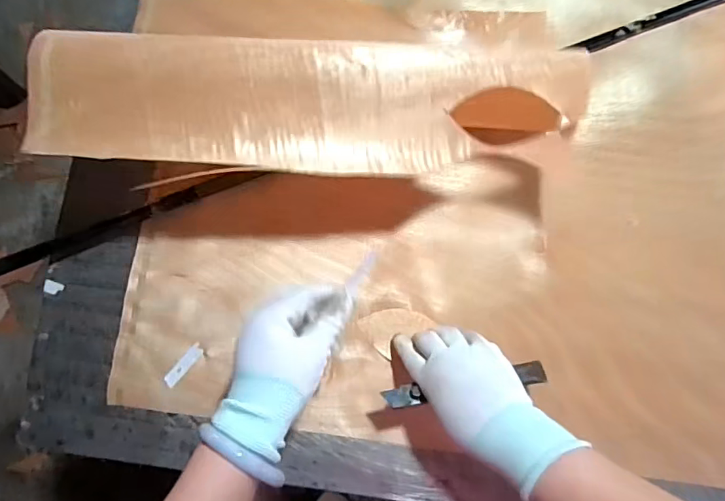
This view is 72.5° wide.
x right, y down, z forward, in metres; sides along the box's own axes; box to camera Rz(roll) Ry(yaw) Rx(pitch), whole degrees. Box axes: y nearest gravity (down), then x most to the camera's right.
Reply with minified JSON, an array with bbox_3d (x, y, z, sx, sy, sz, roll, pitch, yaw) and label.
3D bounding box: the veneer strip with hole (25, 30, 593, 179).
[{"bbox_3d":[-0.041,-0.131,0.452,0.492,0.016,0.118,0,97,-5],"label":"veneer strip with hole"}]

